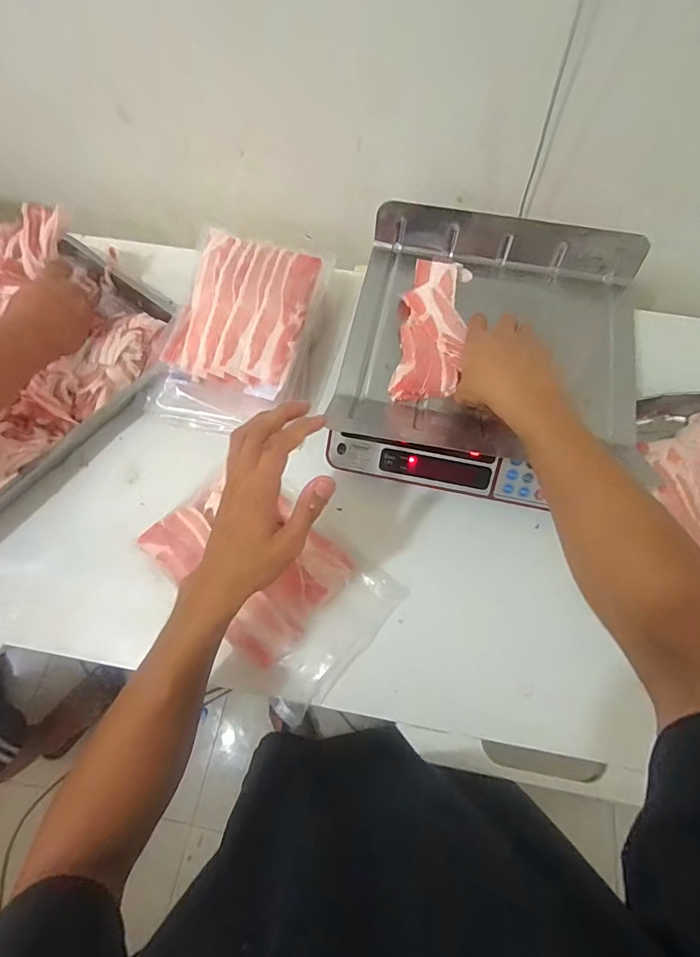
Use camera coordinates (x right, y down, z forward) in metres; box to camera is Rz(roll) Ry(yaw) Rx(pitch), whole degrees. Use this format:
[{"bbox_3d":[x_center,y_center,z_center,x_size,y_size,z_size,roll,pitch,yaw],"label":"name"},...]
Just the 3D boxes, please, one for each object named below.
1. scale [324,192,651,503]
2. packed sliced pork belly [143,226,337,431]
[{"bbox_3d":[0.177,-0.156,0.588,0.350,0.165,0.342,12,65,5],"label":"scale"},{"bbox_3d":[-0.146,-0.201,0.610,0.178,0.046,0.285,17,86,-2],"label":"packed sliced pork belly"}]

